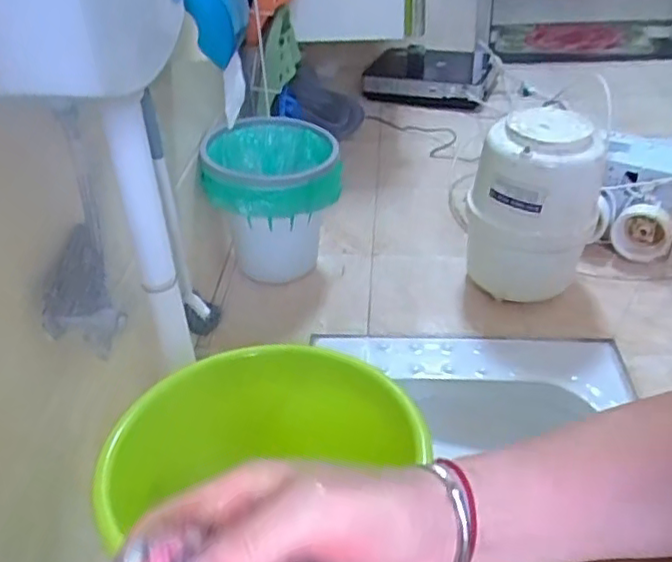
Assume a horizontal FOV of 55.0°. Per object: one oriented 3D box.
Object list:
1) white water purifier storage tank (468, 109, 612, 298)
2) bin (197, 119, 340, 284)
[{"bbox_3d":[0.373,-0.126,1.231,0.217,0.353,0.215,9,37,18],"label":"white water purifier storage tank"},{"bbox_3d":[-0.123,-0.150,1.299,0.245,0.281,0.245,-9,36,-7],"label":"bin"}]

